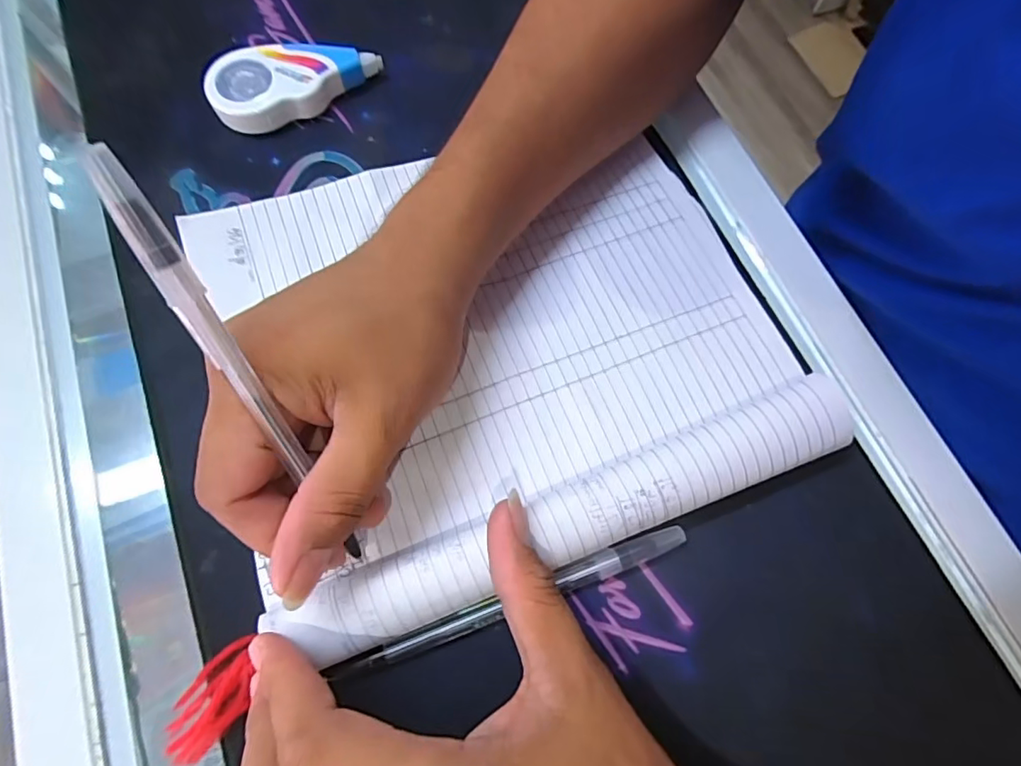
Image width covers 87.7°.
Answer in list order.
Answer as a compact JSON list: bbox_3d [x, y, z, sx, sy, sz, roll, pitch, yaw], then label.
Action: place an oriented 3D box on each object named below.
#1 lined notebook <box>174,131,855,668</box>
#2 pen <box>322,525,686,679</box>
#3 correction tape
[{"bbox_3d":[-0.003,-0.027,0.246,0.243,0.020,0.214,-20,73,-9],"label":"lined notebook"},{"bbox_3d":[0.003,0.087,0.215,0.149,0.004,0.010,-19,73,-8],"label":"pen"},{"bbox_3d":[-0.116,-0.164,0.291,0.089,0.020,0.039,-15,72,-8],"label":"correction tape"}]

